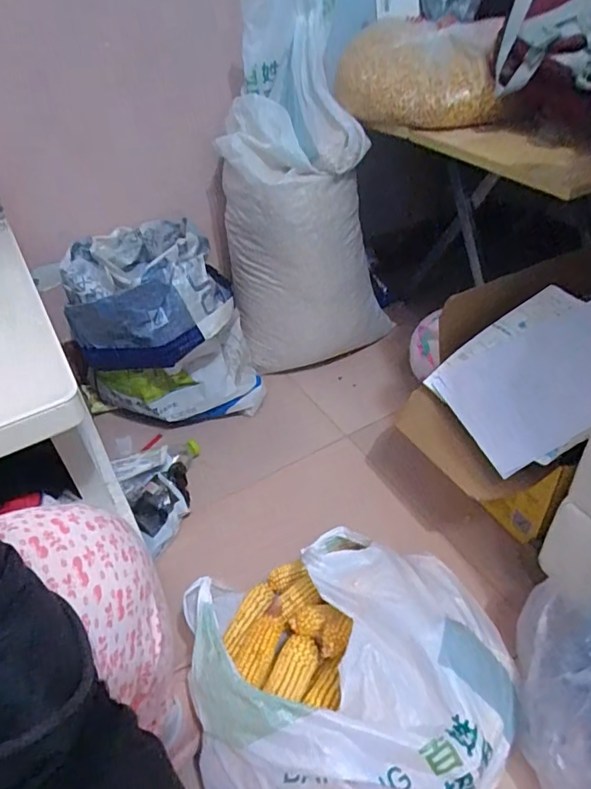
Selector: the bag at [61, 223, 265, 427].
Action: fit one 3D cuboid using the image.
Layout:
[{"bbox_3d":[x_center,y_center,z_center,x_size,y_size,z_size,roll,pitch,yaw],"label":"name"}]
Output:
[{"bbox_3d":[-0.272,-0.134,1.101,0.324,0.418,0.304,-13,41,-8],"label":"bag"}]

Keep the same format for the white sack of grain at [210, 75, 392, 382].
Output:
[{"bbox_3d":[0.034,-0.318,1.134,0.349,0.547,0.236,-9,41,-4],"label":"white sack of grain"}]

